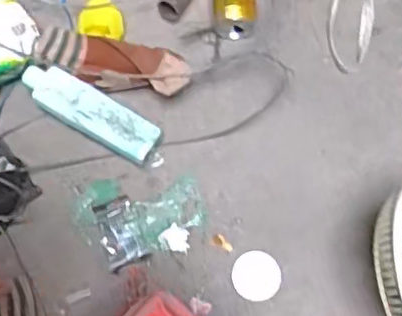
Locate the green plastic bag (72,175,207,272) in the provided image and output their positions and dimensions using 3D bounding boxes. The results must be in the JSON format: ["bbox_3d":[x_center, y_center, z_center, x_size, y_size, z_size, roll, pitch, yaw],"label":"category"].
[{"bbox_3d":[-0.084,0.072,0.809,0.169,0.013,0.121,-24,73,-6],"label":"green plastic bag"}]

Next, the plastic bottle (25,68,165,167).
[{"bbox_3d":[-0.158,-0.064,0.833,0.215,0.048,0.061,30,80,10],"label":"plastic bottle"}]

